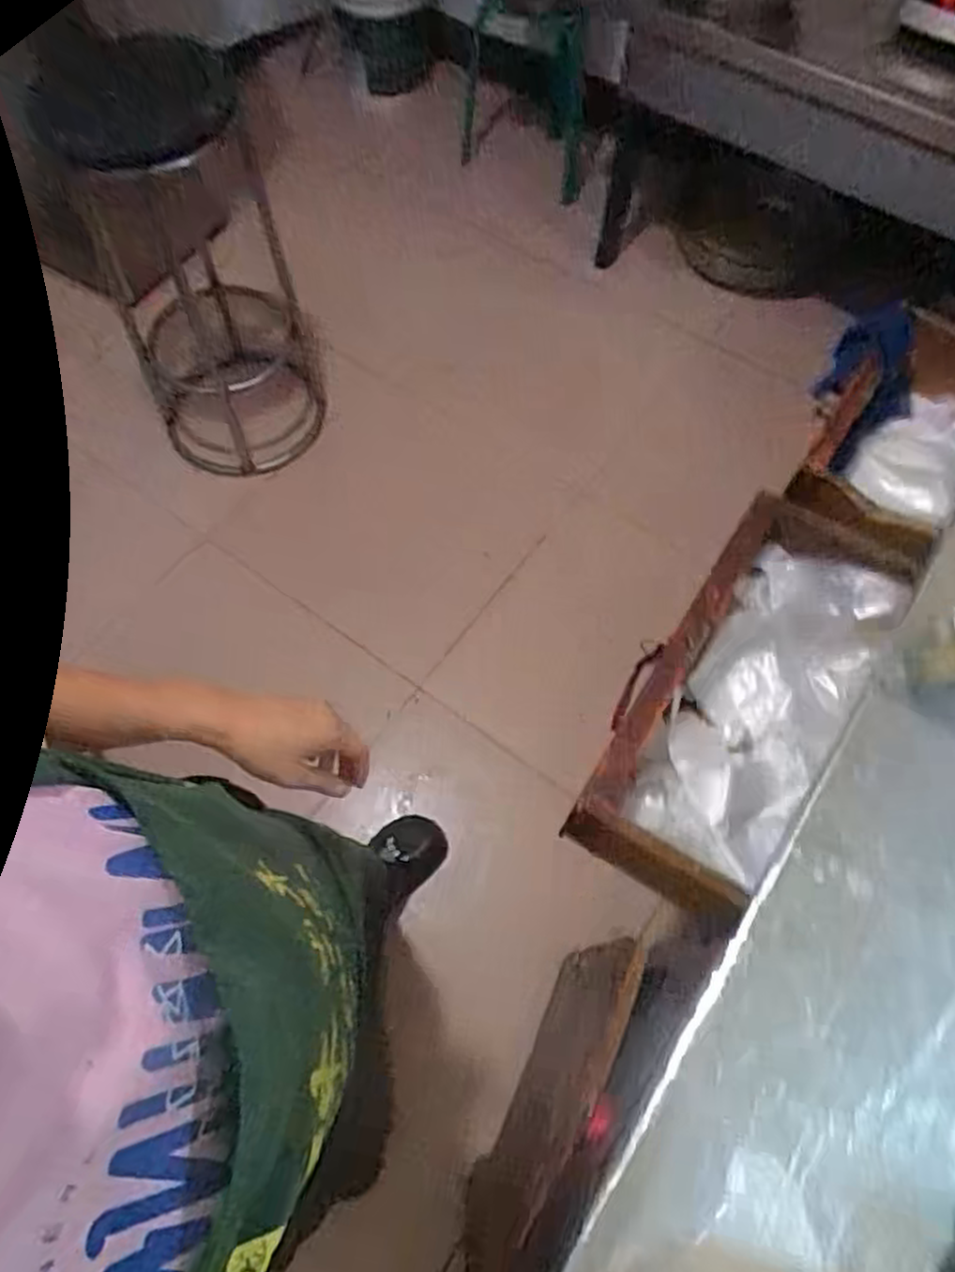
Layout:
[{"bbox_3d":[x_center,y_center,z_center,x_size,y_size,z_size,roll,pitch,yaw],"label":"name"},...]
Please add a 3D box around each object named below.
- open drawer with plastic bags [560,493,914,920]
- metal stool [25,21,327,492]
[{"bbox_3d":[0.267,0.063,0.750,0.174,0.124,0.406,31,67,13],"label":"open drawer with plastic bags"},{"bbox_3d":[-0.594,-0.752,1.590,0.376,0.806,0.409,-20,66,-11],"label":"metal stool"}]

